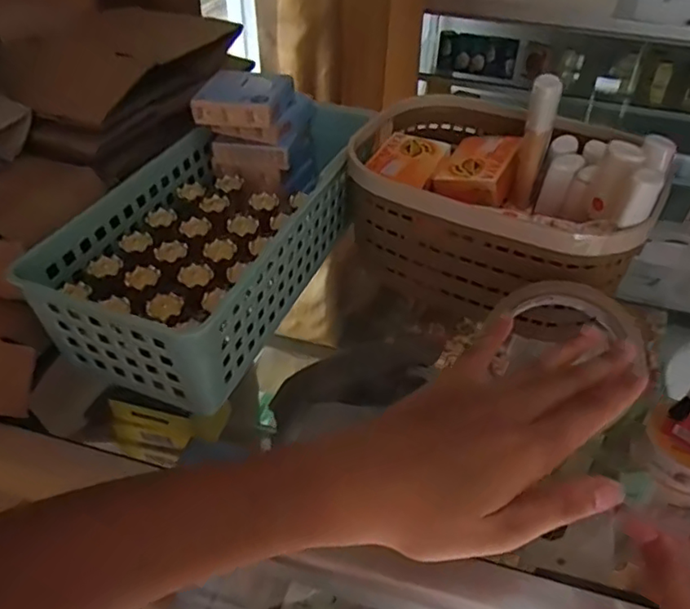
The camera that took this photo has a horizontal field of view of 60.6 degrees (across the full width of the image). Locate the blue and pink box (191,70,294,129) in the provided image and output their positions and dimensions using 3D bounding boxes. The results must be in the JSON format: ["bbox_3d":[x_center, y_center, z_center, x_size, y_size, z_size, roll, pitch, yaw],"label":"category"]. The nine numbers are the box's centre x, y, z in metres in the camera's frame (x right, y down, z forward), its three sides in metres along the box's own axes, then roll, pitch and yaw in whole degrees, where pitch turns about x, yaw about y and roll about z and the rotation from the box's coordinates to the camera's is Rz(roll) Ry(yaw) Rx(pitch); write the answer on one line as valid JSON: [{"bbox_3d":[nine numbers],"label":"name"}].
[{"bbox_3d":[-0.079,-0.160,0.464,0.064,0.026,0.058,8,42,7],"label":"blue and pink box"}]

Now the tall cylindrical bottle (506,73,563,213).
[{"bbox_3d":[0.137,-0.113,0.427,0.019,0.097,0.016,14,43,13],"label":"tall cylindrical bottle"}]

